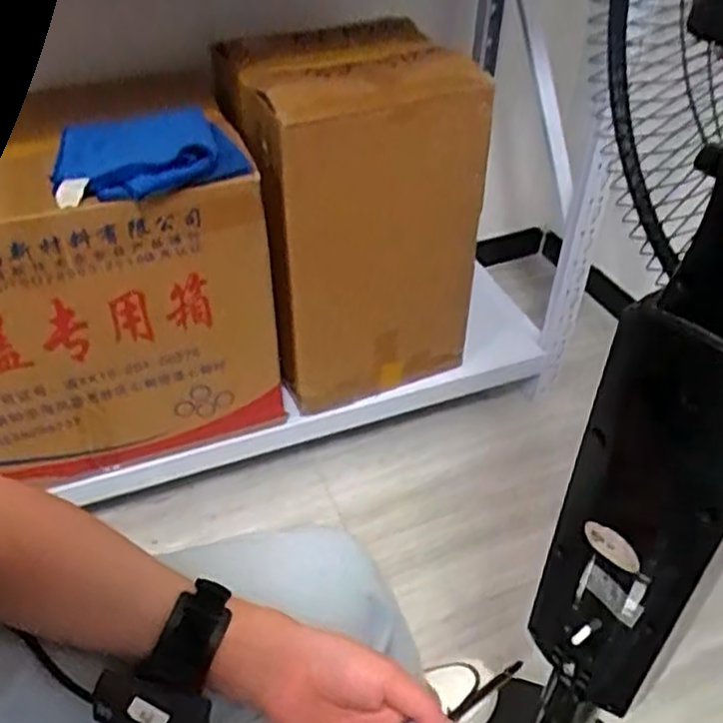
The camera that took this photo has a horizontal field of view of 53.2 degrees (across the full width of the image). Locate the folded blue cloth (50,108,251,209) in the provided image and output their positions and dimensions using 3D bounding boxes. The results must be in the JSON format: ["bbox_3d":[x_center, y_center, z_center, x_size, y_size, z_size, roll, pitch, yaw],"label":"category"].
[{"bbox_3d":[-0.279,-0.279,0.946,0.240,0.034,0.188,-10,42,-11],"label":"folded blue cloth"}]

